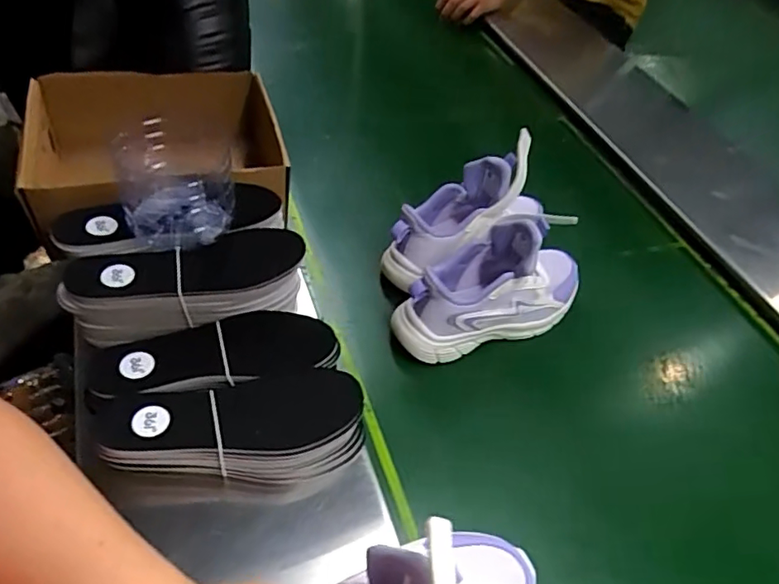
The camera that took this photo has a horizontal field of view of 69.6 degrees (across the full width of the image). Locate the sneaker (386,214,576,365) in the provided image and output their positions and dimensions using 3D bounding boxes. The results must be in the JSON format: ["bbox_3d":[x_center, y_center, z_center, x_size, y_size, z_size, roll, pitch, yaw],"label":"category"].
[{"bbox_3d":[0.119,-0.019,0.613,0.225,0.135,0.087,-22,53,-23],"label":"sneaker"}]

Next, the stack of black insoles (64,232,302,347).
[{"bbox_3d":[-0.186,-0.013,0.530,0.212,0.052,0.078,-11,49,-14],"label":"stack of black insoles"}]

